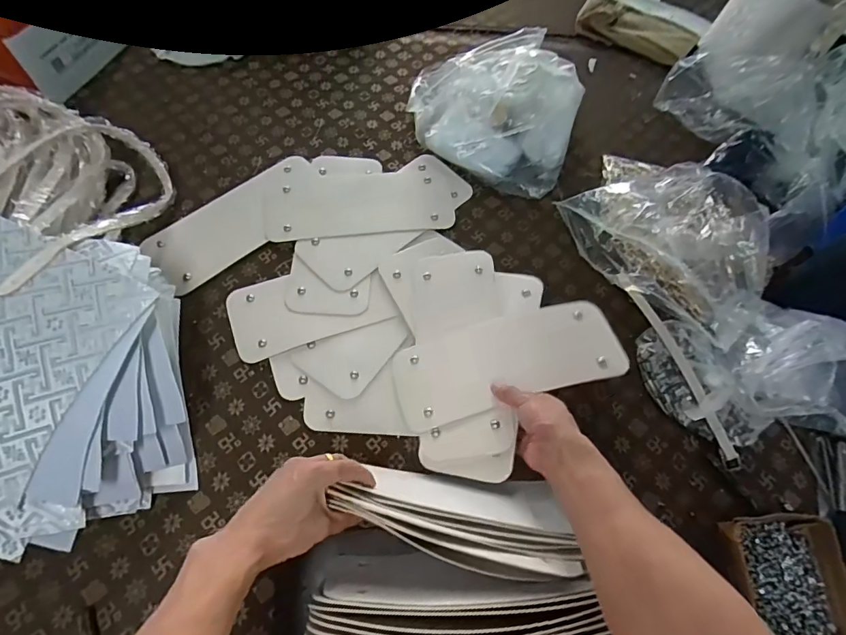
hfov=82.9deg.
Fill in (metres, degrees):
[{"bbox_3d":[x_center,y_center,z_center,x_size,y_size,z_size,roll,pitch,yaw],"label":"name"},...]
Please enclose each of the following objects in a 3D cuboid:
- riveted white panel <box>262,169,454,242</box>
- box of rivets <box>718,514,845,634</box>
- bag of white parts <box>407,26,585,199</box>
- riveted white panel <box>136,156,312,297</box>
[{"bbox_3d":[-0.103,-0.185,0.778,0.298,0.009,0.119,-6,67,-6],"label":"riveted white panel"},{"bbox_3d":[0.436,0.315,0.573,0.132,0.036,0.142,-1,66,-4],"label":"box of rivets"},{"bbox_3d":[0.116,-0.364,0.817,0.292,0.111,0.245,16,66,4],"label":"bag of white parts"},{"bbox_3d":[-0.287,-0.157,0.756,0.281,0.011,0.126,-37,73,-17],"label":"riveted white panel"}]

